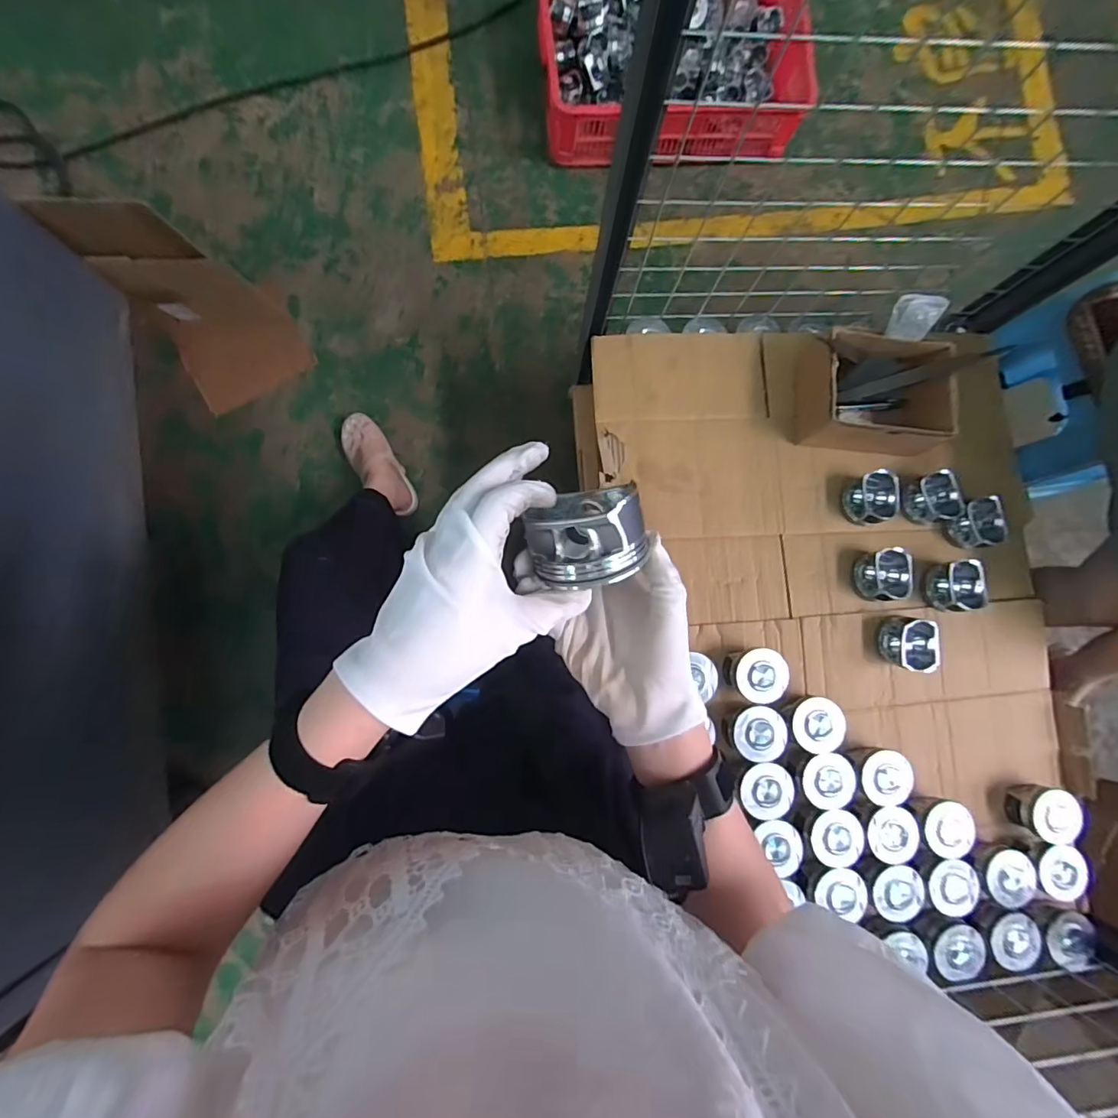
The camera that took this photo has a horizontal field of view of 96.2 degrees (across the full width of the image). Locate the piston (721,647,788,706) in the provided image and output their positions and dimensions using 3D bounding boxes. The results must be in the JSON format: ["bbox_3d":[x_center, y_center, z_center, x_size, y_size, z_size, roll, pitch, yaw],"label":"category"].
[{"bbox_3d":[0.285,0.166,0.729,0.073,0.059,0.075,1,83,-5],"label":"piston"}]

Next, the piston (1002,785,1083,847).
[{"bbox_3d":[0.726,0.383,0.755,0.090,0.063,0.086,26,82,-2],"label":"piston"}]

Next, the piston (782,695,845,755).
[{"bbox_3d":[0.367,0.239,0.733,0.071,0.057,0.073,1,83,-5],"label":"piston"}]

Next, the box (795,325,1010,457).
[{"bbox_3d":[0.480,-0.246,0.769,0.204,0.105,0.171,10,82,-4],"label":"box"}]

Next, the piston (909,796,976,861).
[{"bbox_3d":[0.560,0.392,0.744,0.084,0.054,0.079,31,82,-1],"label":"piston"}]

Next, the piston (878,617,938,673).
[{"bbox_3d":[0.528,0.128,0.756,0.071,0.056,0.076,1,83,-5],"label":"piston"}]

